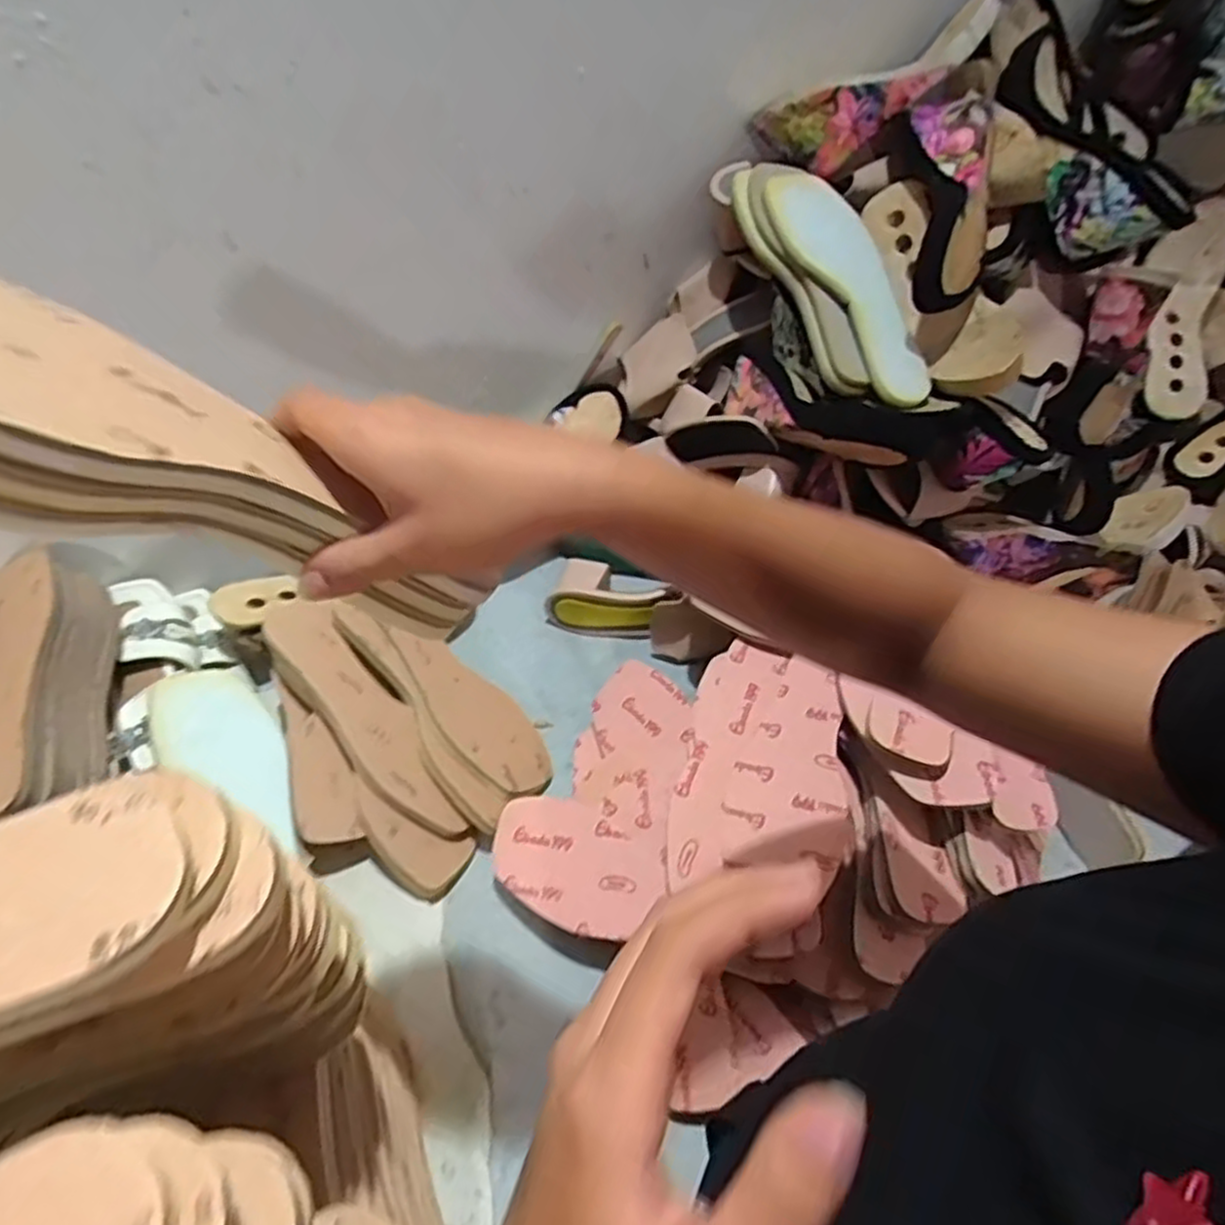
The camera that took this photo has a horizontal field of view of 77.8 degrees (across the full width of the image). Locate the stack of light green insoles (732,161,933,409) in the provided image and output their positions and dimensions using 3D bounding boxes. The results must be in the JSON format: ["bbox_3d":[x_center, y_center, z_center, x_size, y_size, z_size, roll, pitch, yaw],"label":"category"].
[{"bbox_3d":[0.197,-0.297,0.680,0.103,0.045,0.274,-23,80,-21],"label":"stack of light green insoles"}]

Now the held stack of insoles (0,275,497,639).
[{"bbox_3d":[-0.150,-0.048,0.260,0.046,0.229,0.085,-43,53,19],"label":"held stack of insoles"}]

